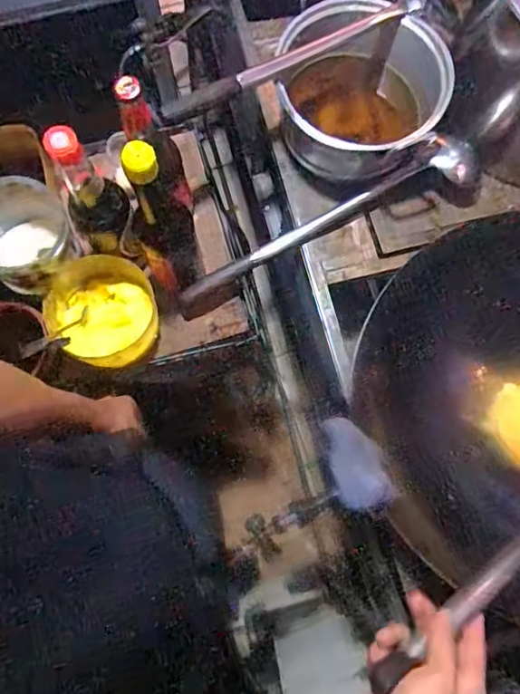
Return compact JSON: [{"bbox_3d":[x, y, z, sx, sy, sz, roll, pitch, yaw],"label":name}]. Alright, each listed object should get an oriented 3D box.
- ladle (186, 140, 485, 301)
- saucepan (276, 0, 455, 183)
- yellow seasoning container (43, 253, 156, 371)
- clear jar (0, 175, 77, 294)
[{"bbox_3d":[0.093,-0.164,0.726,0.435,0.067,0.052,-26,79,-7],"label":"ladle"},{"bbox_3d":[0.127,-0.330,0.727,0.215,0.158,0.219,0,77,-1],"label":"saucepan"},{"bbox_3d":[-0.204,-0.040,0.719,0.131,0.083,0.133,0,77,-1],"label":"yellow seasoning container"},{"bbox_3d":[-0.301,-0.134,0.709,0.117,0.124,0.118,0,77,-1],"label":"clear jar"}]

